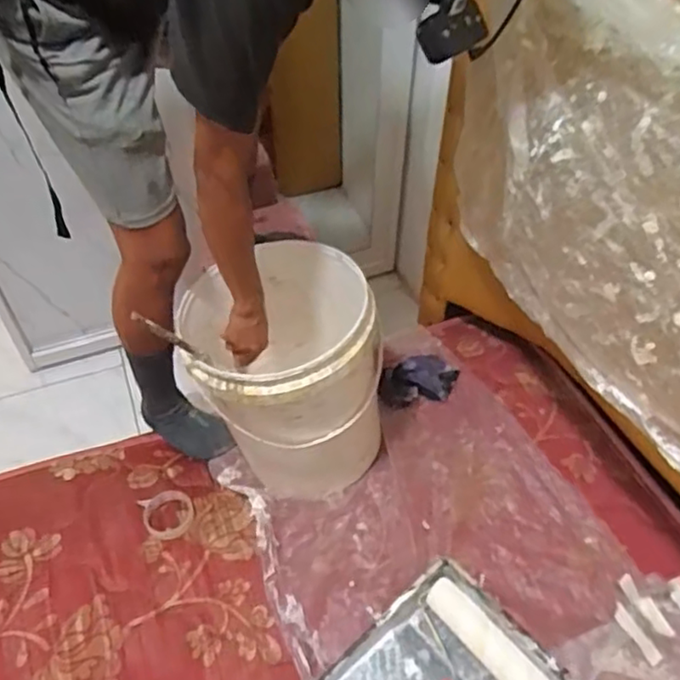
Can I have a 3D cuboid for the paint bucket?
[{"bbox_3d":[-0.096,0.060,1.145,0.301,0.364,0.301,0,46,0],"label":"paint bucket"}]

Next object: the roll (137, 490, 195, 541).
[{"bbox_3d":[-0.306,0.311,1.160,0.087,0.018,0.092,-1,48,1],"label":"roll"}]

